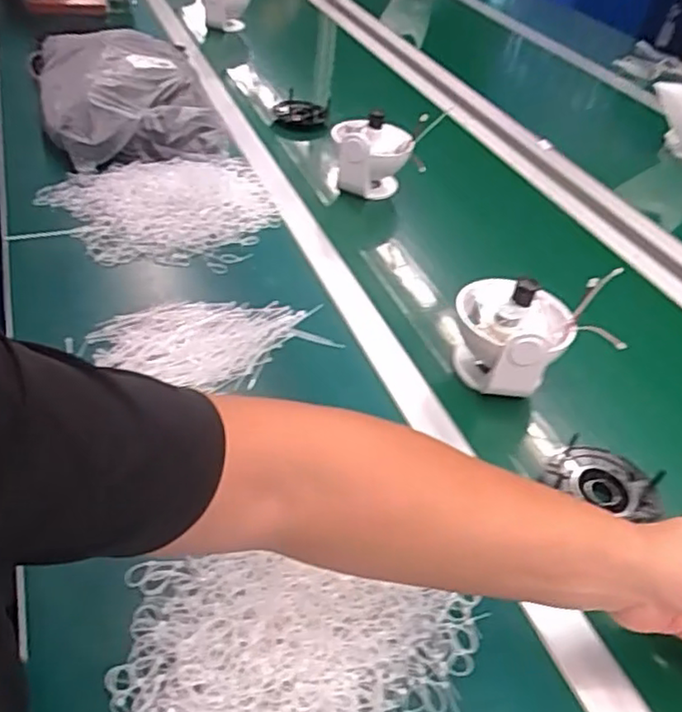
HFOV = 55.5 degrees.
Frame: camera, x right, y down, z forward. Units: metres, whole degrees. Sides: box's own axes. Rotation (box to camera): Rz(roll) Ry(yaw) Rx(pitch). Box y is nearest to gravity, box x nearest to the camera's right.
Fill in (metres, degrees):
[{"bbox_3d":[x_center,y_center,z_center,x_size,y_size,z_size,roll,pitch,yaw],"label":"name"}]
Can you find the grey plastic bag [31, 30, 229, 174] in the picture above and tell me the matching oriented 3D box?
[{"bbox_3d":[-0.345,-0.418,1.033,0.246,0.104,0.341,-10,46,-21],"label":"grey plastic bag"}]

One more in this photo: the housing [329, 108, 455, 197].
[{"bbox_3d":[0.053,-0.289,0.968,0.135,0.128,0.085,-16,49,-27],"label":"housing"}]

